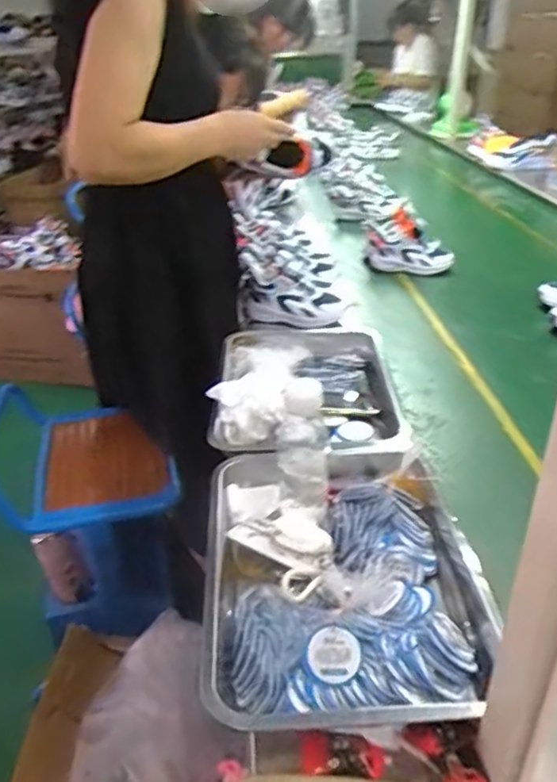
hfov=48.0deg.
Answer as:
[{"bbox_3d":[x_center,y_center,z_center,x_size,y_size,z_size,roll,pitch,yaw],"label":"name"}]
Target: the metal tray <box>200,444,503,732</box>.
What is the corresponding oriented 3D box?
[{"bbox_3d":[0.066,0.176,0.635,0.274,0.063,0.350,-3,30,-3],"label":"metal tray"}]

